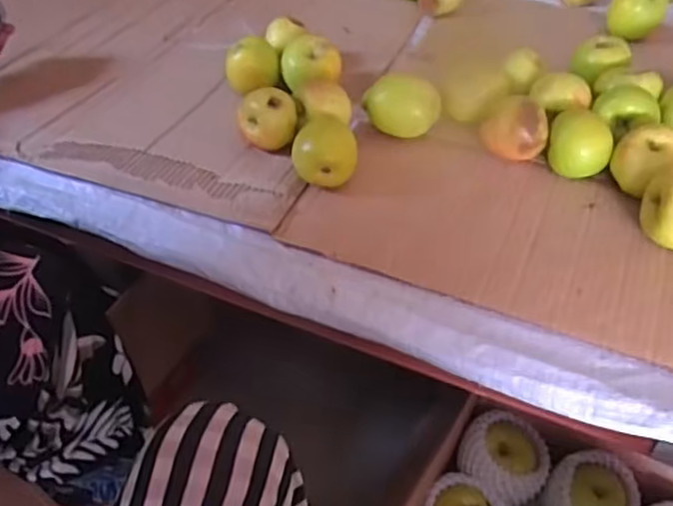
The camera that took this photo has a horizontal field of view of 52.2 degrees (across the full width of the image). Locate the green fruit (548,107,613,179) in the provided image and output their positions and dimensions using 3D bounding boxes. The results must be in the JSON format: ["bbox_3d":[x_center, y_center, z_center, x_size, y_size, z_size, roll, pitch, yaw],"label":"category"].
[{"bbox_3d":[0.227,-0.102,0.643,0.055,0.051,0.049,17,48,15],"label":"green fruit"}]

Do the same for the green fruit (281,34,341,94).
[{"bbox_3d":[-0.026,-0.192,0.735,0.061,0.062,0.050,-31,53,-27],"label":"green fruit"}]

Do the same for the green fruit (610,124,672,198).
[{"bbox_3d":[0.275,-0.078,0.615,0.053,0.056,0.059,-18,49,-18],"label":"green fruit"}]

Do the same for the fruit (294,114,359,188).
[{"bbox_3d":[-0.010,-0.089,0.622,0.057,0.052,0.051,-1,46,-2],"label":"fruit"}]

